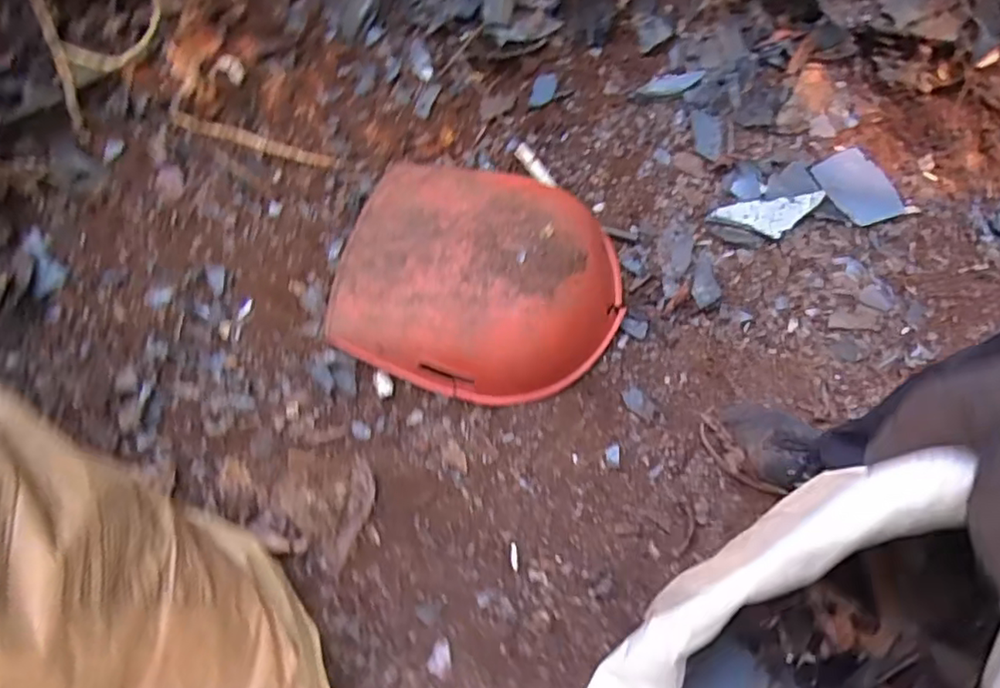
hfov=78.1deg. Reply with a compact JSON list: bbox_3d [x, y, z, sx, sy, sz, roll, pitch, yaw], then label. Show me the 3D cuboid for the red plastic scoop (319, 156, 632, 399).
[{"bbox_3d":[-0.029,-0.100,0.916,0.412,0.170,0.318,21,61,8],"label":"red plastic scoop"}]

